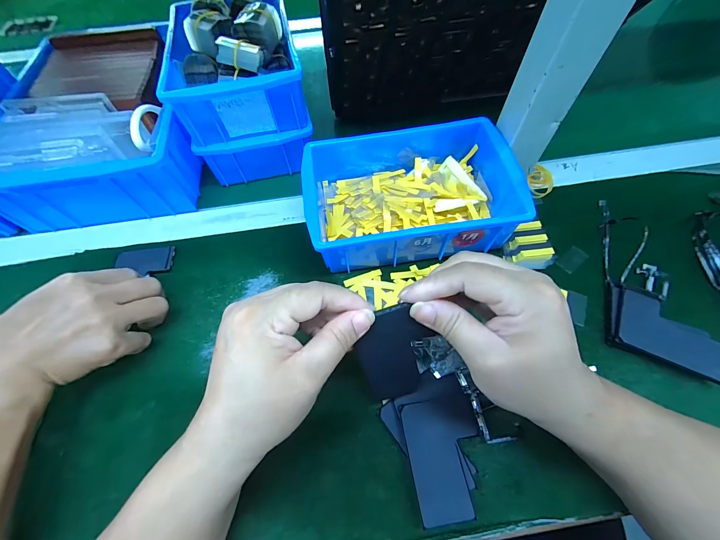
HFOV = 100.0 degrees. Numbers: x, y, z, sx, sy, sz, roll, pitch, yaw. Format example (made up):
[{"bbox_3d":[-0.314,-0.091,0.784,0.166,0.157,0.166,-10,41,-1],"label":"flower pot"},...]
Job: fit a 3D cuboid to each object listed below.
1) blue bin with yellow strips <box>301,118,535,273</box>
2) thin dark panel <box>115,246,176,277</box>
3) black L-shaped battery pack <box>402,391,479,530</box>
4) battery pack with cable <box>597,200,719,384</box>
[{"bbox_3d":[0.047,-0.079,0.316,0.201,0.068,0.140,-7,61,-1],"label":"blue bin with yellow strips"},{"bbox_3d":[-0.231,-0.009,0.325,0.060,0.007,0.033,-4,61,0],"label":"thin dark panel"},{"bbox_3d":[0.064,0.135,0.221,0.054,0.004,0.074,-8,58,-3],"label":"black L-shaped battery pack"},{"bbox_3d":[0.279,0.006,0.285,0.077,0.025,0.171,17,63,11],"label":"battery pack with cable"}]

